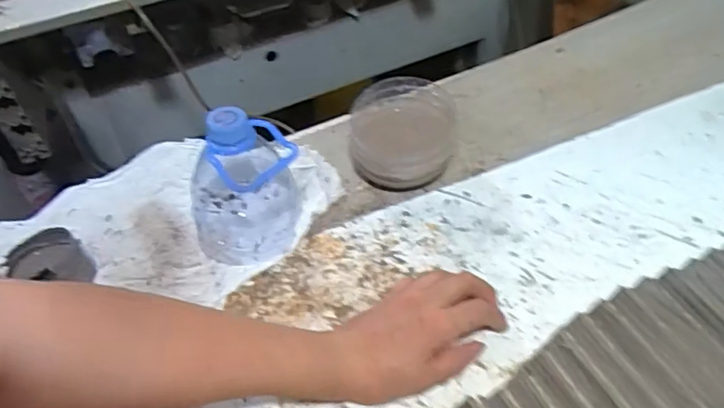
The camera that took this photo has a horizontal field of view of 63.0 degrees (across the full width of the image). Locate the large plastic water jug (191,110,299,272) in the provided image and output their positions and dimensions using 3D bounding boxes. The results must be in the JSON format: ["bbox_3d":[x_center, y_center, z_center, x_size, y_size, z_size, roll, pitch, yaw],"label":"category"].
[{"bbox_3d":[-0.107,-0.023,0.507,0.095,0.129,0.094,-16,47,-9],"label":"large plastic water jug"}]

